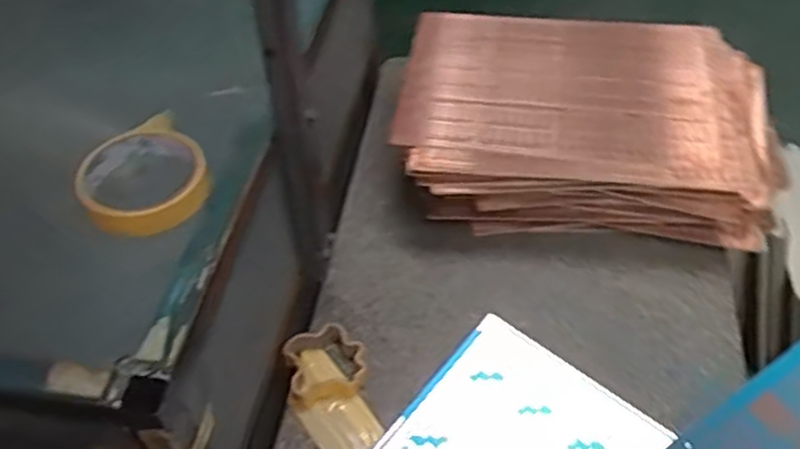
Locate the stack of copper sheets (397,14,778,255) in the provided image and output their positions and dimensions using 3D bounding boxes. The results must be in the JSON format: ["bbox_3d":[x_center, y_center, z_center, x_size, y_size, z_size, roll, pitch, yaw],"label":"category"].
[{"bbox_3d":[0.208,-0.114,0.857,0.410,0.097,0.260,2,49,5],"label":"stack of copper sheets"}]

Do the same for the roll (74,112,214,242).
[{"bbox_3d":[-0.180,-0.030,0.541,0.090,0.034,0.096,-1,49,1],"label":"roll"}]

